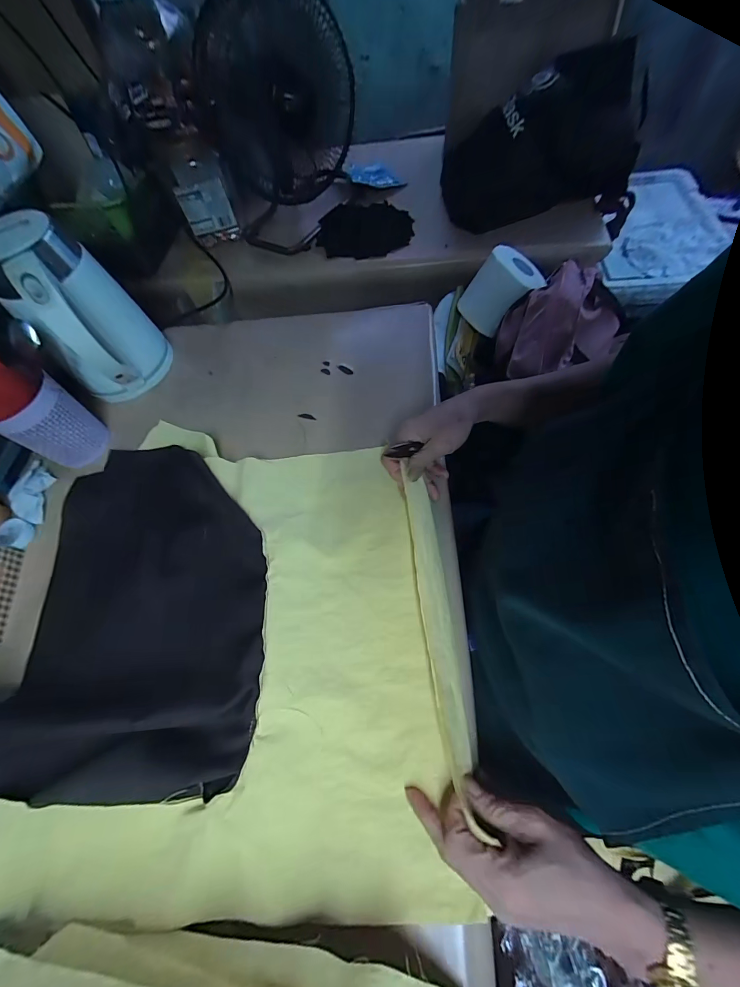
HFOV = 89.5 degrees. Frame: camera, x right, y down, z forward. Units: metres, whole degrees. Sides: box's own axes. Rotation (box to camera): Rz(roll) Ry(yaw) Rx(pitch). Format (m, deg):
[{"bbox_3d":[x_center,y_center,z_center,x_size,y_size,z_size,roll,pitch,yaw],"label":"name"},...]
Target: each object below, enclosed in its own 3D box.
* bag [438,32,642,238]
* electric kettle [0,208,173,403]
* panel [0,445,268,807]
[{"bbox_3d":[0.314,-0.650,0.698,0.325,0.213,0.149,-4,63,4],"label":"bag"},{"bbox_3d":[-0.386,-0.239,0.519,0.137,0.203,0.151,-36,67,-14],"label":"electric kettle"},{"bbox_3d":[-0.260,0.104,0.413,0.292,0.060,0.375,-4,62,8],"label":"panel"}]

